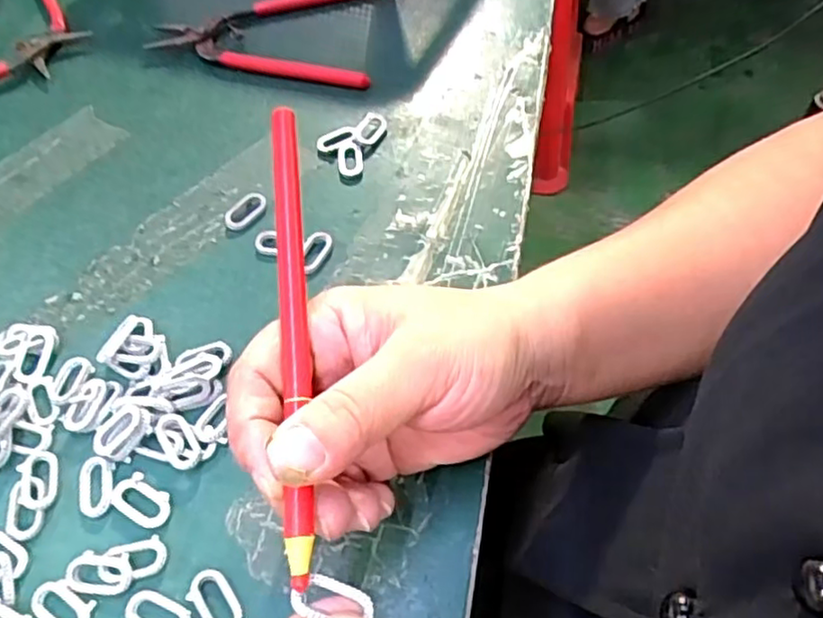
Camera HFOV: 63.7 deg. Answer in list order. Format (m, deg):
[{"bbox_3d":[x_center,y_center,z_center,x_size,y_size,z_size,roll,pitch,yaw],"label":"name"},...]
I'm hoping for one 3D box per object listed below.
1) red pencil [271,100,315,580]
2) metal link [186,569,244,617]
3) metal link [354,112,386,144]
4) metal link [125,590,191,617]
[{"bbox_3d":[-0.039,0.003,0.215,0.009,0.005,0.160,-6,71,0],"label":"red pencil"},{"bbox_3d":[-0.070,0.104,0.235,0.014,0.004,0.025,-33,60,-18],"label":"metal link"},{"bbox_3d":[-0.024,-0.102,0.374,0.014,0.006,0.023,23,60,18],"label":"metal link"},{"bbox_3d":[-0.090,0.108,0.234,0.025,0.004,0.012,19,59,16],"label":"metal link"}]

